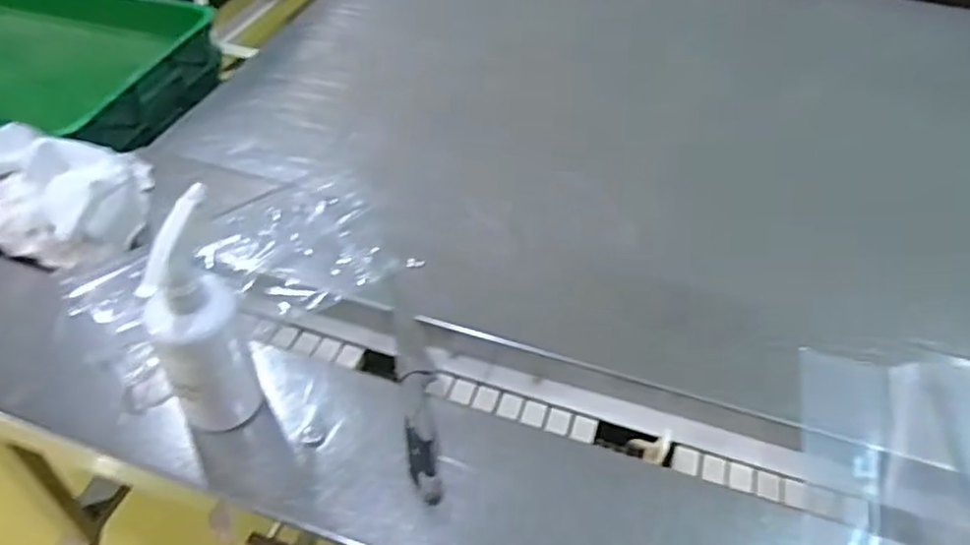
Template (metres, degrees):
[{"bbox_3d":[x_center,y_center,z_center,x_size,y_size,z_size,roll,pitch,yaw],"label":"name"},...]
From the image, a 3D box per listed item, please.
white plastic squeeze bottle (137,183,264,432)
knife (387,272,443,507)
[{"bbox_3d":[-0.235,0.044,0.563,0.064,0.215,0.072,-17,49,-20],"label":"white plastic squeeze bottle"},{"bbox_3d":[-0.068,0.092,0.666,0.032,0.028,0.267,-6,46,-9],"label":"knife"}]

